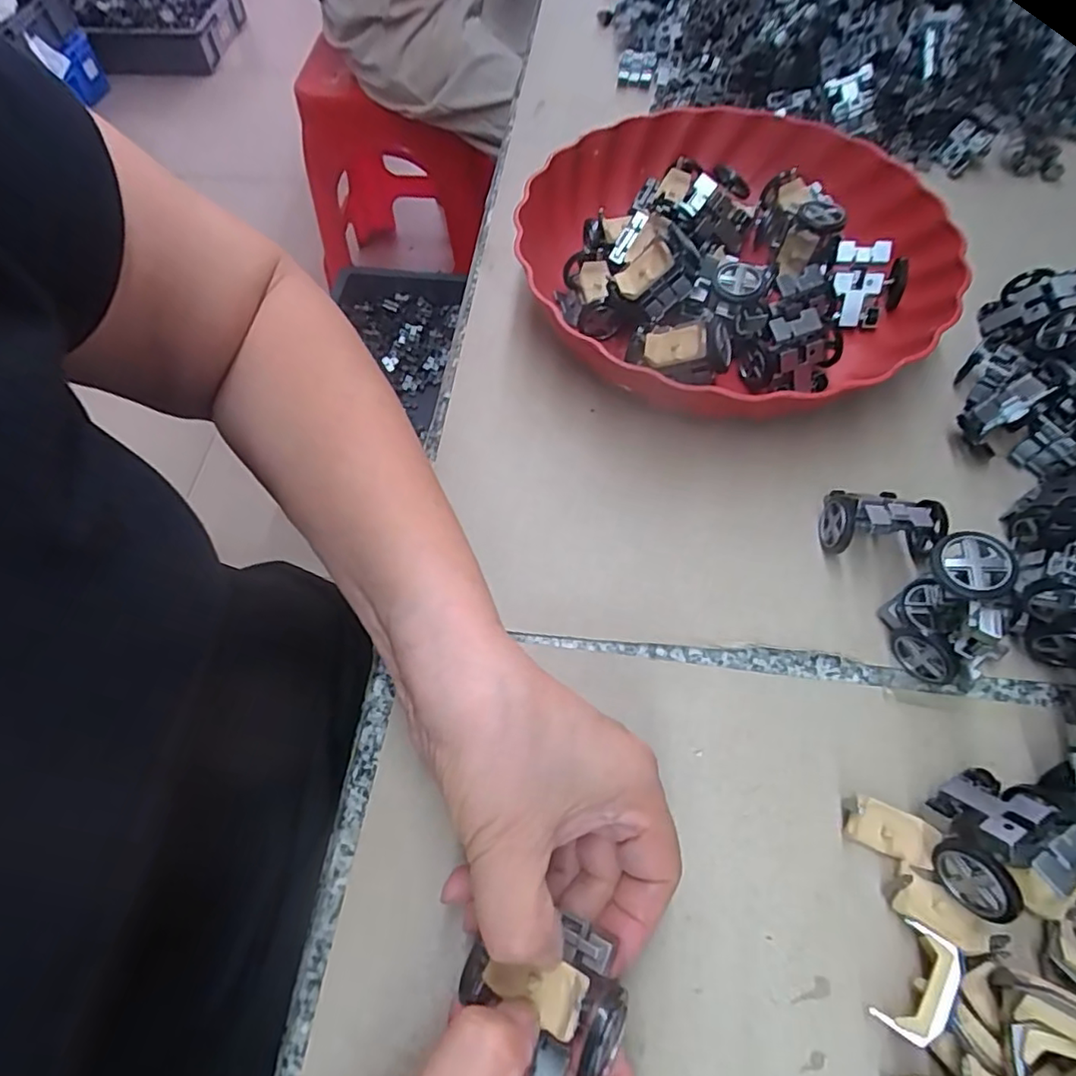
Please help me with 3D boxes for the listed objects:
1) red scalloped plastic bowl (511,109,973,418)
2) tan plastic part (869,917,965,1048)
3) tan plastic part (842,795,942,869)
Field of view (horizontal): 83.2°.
[{"bbox_3d":[0.113,-0.175,0.371,0.260,0.052,0.243,-1,61,1],"label":"red scalloped plastic bowl"},{"bbox_3d":[0.133,0.156,0.211,0.018,0.014,0.036,34,67,18],"label":"tan plastic part"},{"bbox_3d":[0.137,0.114,0.237,0.033,0.011,0.017,20,63,12],"label":"tan plastic part"}]

